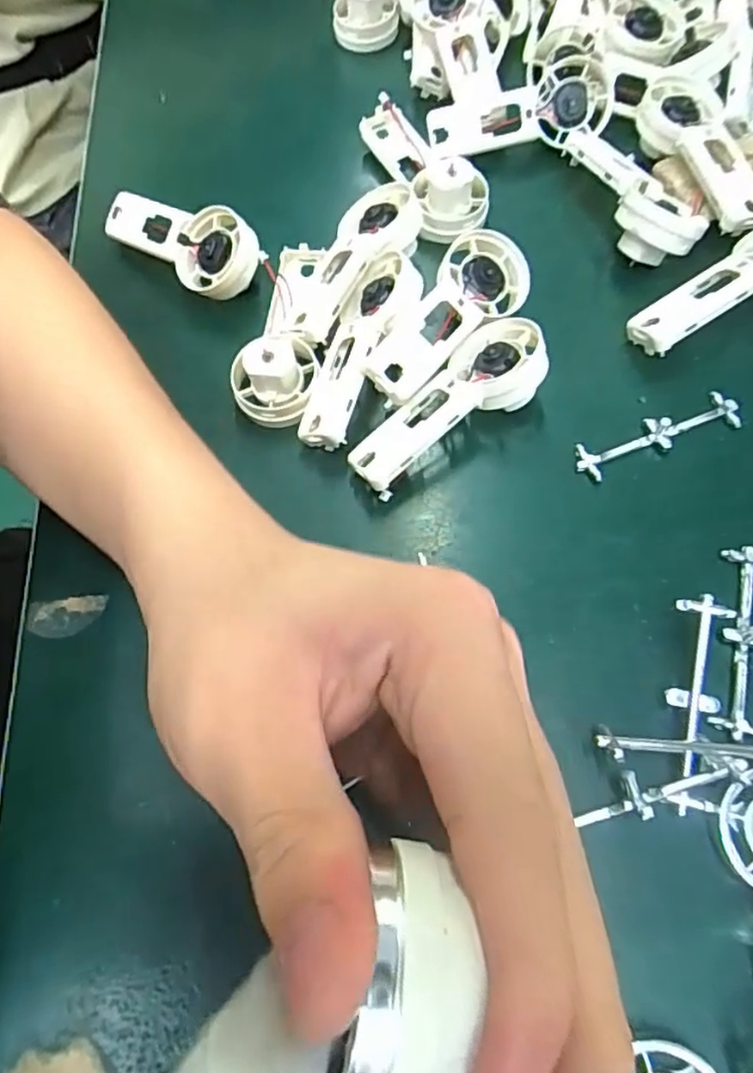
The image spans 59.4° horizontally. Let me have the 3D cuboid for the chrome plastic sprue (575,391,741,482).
[{"bbox_3d":[0.116,-0.042,0.272,0.070,0.007,0.017,-21,66,-6],"label":"chrome plastic sprue"}]

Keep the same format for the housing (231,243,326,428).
[{"bbox_3d":[-0.040,-0.095,0.296,0.035,0.022,0.093,7,66,7],"label":"housing"}]

